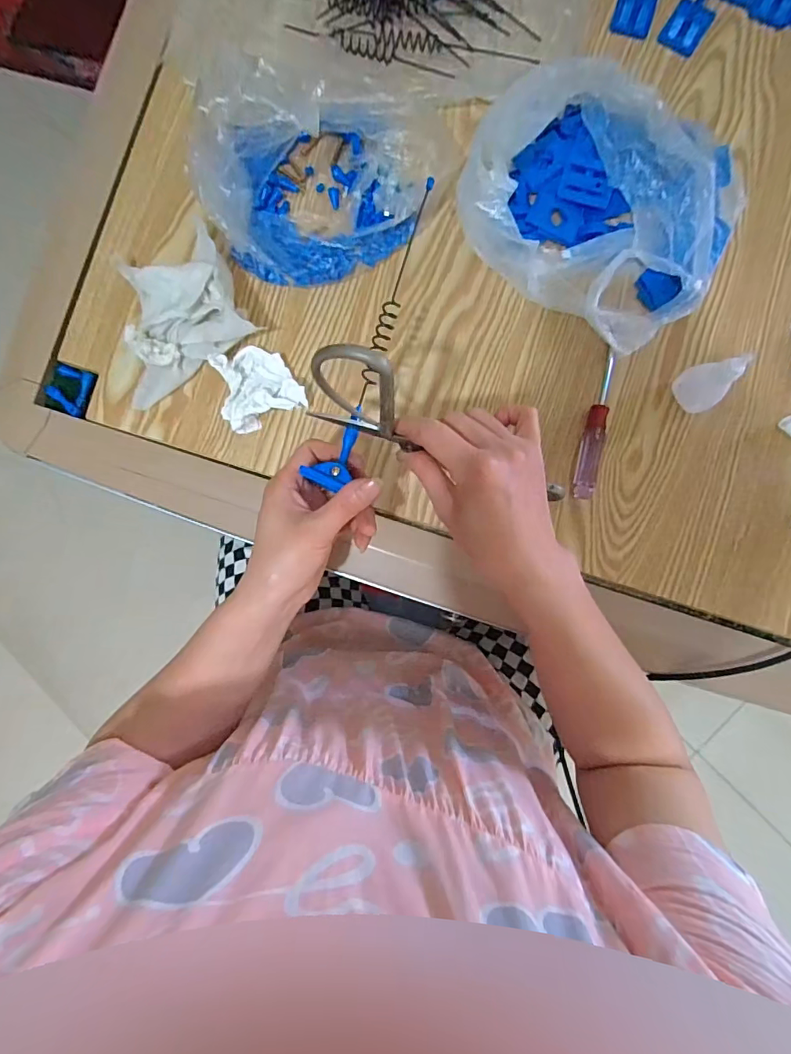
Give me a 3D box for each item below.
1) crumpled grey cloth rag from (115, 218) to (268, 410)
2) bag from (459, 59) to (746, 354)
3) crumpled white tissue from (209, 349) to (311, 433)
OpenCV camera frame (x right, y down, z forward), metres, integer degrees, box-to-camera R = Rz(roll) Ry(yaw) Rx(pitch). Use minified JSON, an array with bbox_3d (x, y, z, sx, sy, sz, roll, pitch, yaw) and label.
[{"bbox_3d":[-0.191,-0.180,0.418,0.120,0.027,0.107,-29,87,0],"label":"crumpled grey cloth rag"},{"bbox_3d":[0.172,-0.263,0.387,0.210,0.079,0.181,29,88,3],"label":"bag"},{"bbox_3d":[-0.115,-0.121,0.414,0.064,0.024,0.065,-20,87,0],"label":"crumpled white tissue"}]

